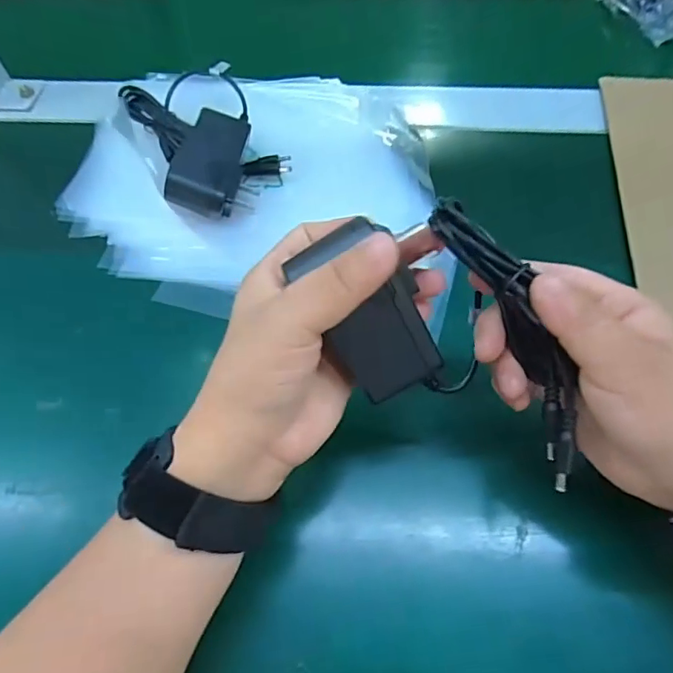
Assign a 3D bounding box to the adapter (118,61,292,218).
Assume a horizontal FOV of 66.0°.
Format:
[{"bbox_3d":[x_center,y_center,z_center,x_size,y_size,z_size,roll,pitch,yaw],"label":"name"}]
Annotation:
[{"bbox_3d":[-0.097,-0.152,0.385,0.087,0.031,0.135,-25,64,-10],"label":"adapter"}]

